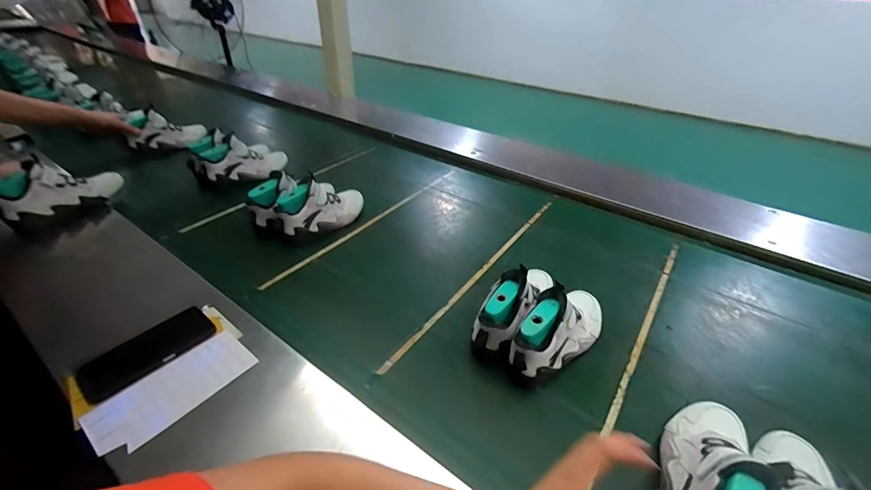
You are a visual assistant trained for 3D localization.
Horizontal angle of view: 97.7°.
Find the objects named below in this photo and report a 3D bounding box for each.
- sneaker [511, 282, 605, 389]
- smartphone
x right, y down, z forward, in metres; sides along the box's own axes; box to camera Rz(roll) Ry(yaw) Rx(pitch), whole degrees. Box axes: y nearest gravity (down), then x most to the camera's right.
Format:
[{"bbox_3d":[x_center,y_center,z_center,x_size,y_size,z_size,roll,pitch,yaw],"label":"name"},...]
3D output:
[{"bbox_3d":[0.202,0.126,0.602,0.222,0.126,0.076,-26,42,-36],"label":"sneaker"},{"bbox_3d":[-0.431,0.158,0.573,0.076,0.014,0.168,31,42,31],"label":"smartphone"}]

